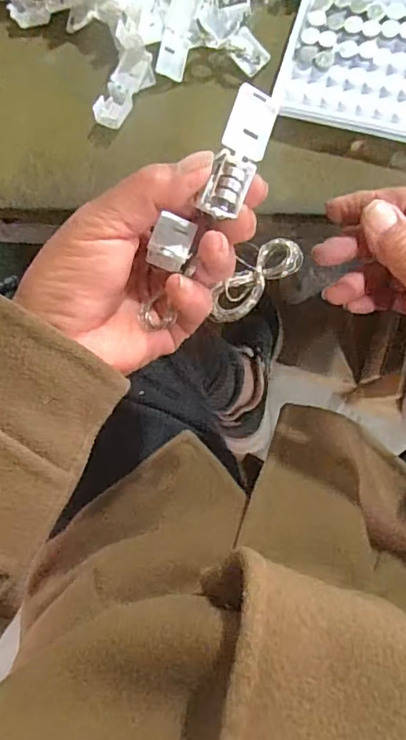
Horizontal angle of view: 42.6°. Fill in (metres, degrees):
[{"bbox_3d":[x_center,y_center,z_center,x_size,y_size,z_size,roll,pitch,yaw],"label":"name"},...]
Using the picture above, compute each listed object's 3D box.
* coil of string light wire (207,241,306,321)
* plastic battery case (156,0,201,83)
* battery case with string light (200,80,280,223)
[{"bbox_3d":[0.026,-0.045,0.269,0.055,0.008,0.021,-43,81,13],"label":"coil of string light wire"},{"bbox_3d":[-0.017,-0.227,0.351,0.018,0.010,0.055,17,105,8],"label":"plastic battery case"},{"bbox_3d":[0.015,-0.094,0.229,0.019,0.012,0.056,21,91,-20],"label":"battery case with string light"}]

